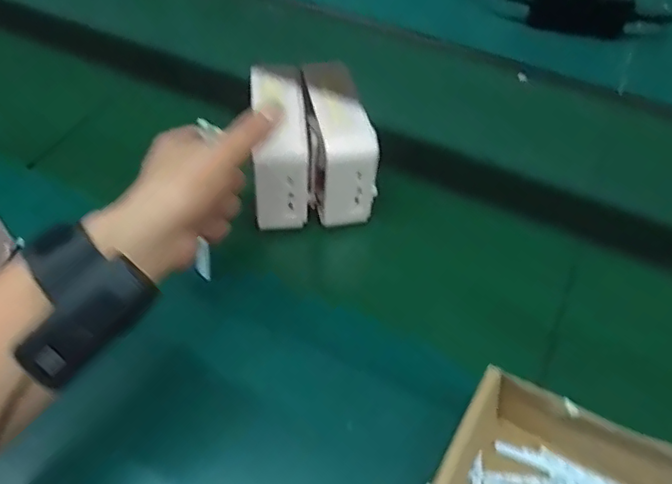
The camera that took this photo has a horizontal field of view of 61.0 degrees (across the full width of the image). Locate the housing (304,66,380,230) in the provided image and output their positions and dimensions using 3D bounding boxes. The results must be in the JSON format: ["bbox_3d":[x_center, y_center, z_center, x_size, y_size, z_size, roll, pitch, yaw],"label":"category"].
[{"bbox_3d":[0.001,-0.092,0.510,0.056,0.091,0.121,-3,52,-7],"label":"housing"}]

